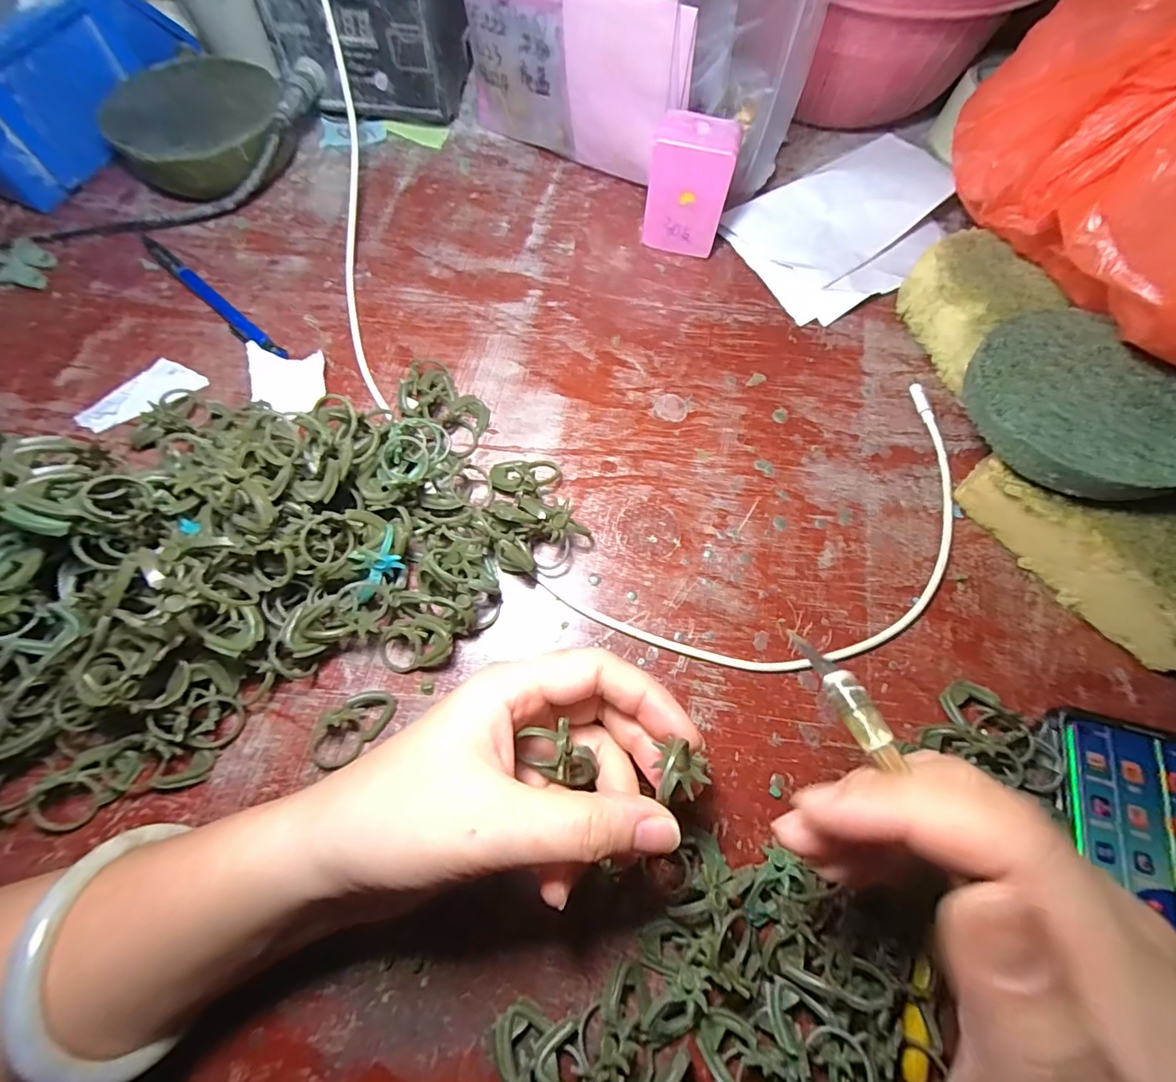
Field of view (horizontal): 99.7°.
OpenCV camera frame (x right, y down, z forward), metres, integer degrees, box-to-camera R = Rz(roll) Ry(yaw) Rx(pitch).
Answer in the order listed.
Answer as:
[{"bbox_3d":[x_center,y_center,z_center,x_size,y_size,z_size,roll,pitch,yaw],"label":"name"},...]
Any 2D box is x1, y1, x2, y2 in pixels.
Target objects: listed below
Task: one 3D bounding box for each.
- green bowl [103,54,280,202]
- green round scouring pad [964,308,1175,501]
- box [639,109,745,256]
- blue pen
[{"bbox_3d":[-0.259,-0.278,0.339,0.104,0.042,0.114,1,69,-2],"label":"green bowl"},{"bbox_3d":[0.243,-0.069,0.242,0.098,0.018,0.104,1,69,-2],"label":"green round scouring pad"},{"bbox_3d":[0.065,-0.226,0.321,0.049,0.070,0.026,17,69,4],"label":"box"},{"bbox_3d":[-0.233,-0.149,0.307,0.133,0.008,0.012,39,72,12],"label":"blue pen"}]

